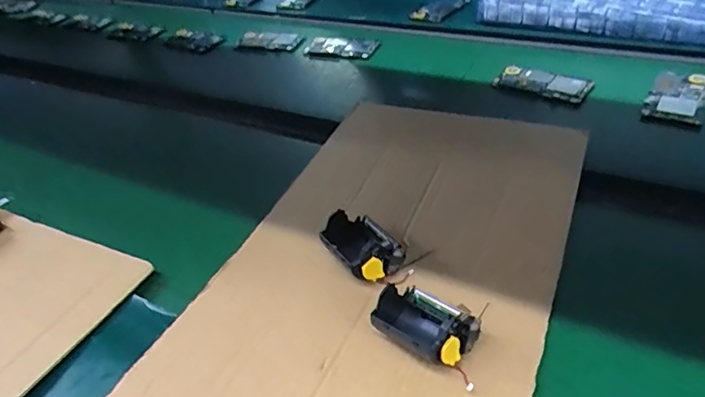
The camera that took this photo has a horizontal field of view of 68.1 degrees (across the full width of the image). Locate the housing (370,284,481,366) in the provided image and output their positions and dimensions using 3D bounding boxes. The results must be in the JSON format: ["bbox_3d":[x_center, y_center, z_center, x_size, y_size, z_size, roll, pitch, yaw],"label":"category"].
[{"bbox_3d":[0.055,0.094,0.405,0.074,0.047,0.052,27,51,35],"label":"housing"}]

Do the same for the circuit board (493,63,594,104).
[{"bbox_3d":[0.260,-0.157,0.711,0.121,0.005,0.057,21,51,29],"label":"circuit board"}]

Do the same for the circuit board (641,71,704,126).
[{"bbox_3d":[0.409,-0.128,0.652,0.063,0.006,0.118,21,47,30],"label":"circuit board"}]

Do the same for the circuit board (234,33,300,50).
[{"bbox_3d":[-0.147,-0.273,0.902,0.116,0.011,0.055,11,44,20],"label":"circuit board"}]

